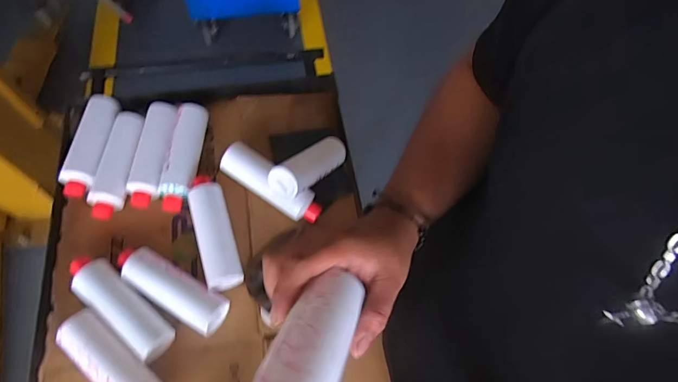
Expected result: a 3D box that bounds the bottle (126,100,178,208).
[{"bbox_3d":[-0.299,-0.061,0.641,0.053,0.041,0.168,4,64,-2],"label":"bottle"}]

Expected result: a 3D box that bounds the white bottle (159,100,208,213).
[{"bbox_3d":[-0.248,-0.052,0.647,0.048,0.050,0.179,3,64,-2],"label":"white bottle"}]

